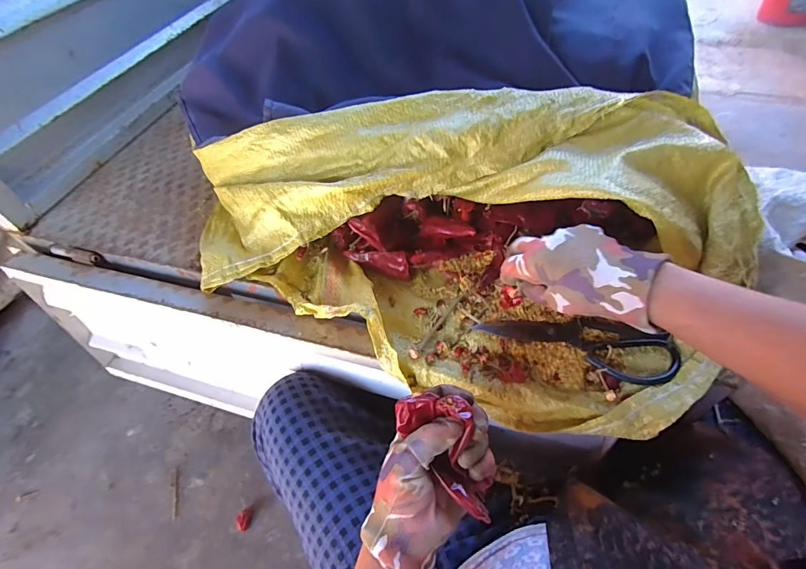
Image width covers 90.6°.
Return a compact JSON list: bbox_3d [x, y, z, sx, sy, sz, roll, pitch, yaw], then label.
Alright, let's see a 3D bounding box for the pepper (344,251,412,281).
[{"bbox_3d":[-0.032,-0.028,0.482,0.086,0.025,0.020,14,54,16],"label":"pepper"}]

